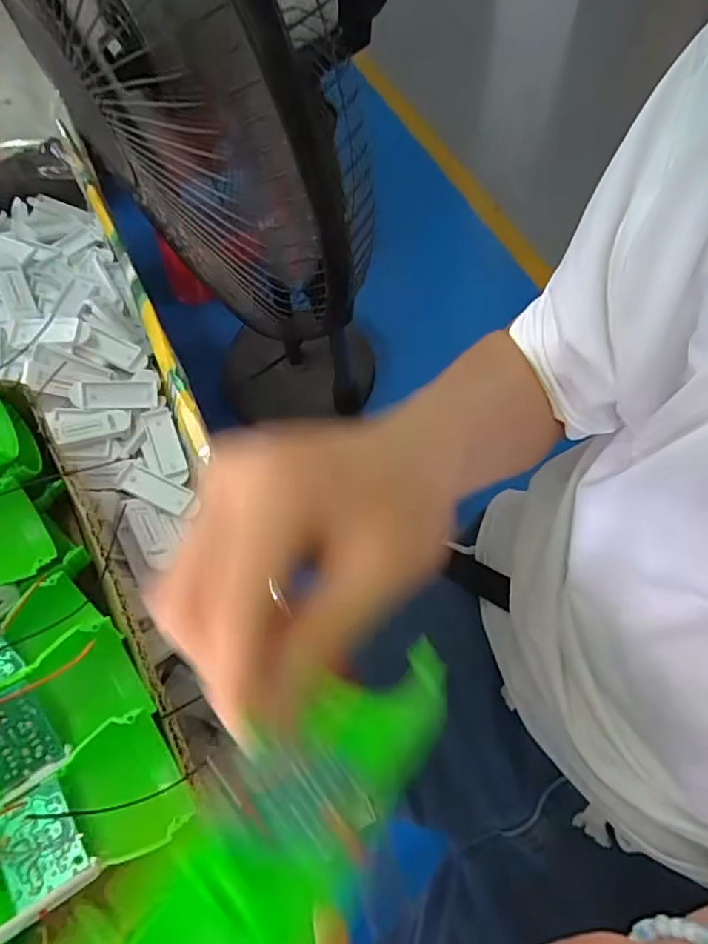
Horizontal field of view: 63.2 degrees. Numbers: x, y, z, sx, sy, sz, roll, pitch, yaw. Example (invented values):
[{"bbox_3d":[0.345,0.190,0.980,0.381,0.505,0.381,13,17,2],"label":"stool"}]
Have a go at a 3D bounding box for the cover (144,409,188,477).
[{"bbox_3d":[-0.133,-0.020,0.408,0.019,0.010,0.051,-21,63,-8],"label":"cover"}]

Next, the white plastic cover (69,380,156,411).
[{"bbox_3d":[-0.171,-0.056,0.413,0.058,0.010,0.021,-3,61,-13],"label":"white plastic cover"}]

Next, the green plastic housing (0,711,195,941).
[{"bbox_3d":[-0.143,0.152,0.207,0.160,0.029,0.051,-26,63,-26],"label":"green plastic housing"}]

